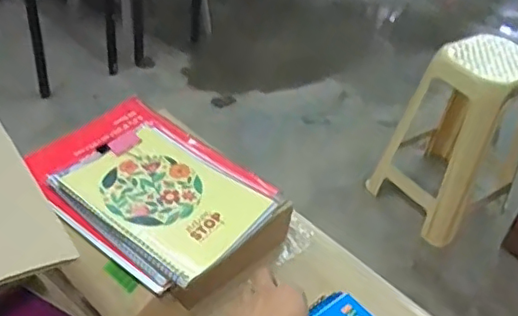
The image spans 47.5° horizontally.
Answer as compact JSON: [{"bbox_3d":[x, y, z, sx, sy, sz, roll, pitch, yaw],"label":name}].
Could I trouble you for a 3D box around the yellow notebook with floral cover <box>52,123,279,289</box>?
[{"bbox_3d":[-0.110,0.042,0.688,0.222,0.014,0.149,33,48,28],"label":"yellow notebook with floral cover"}]

